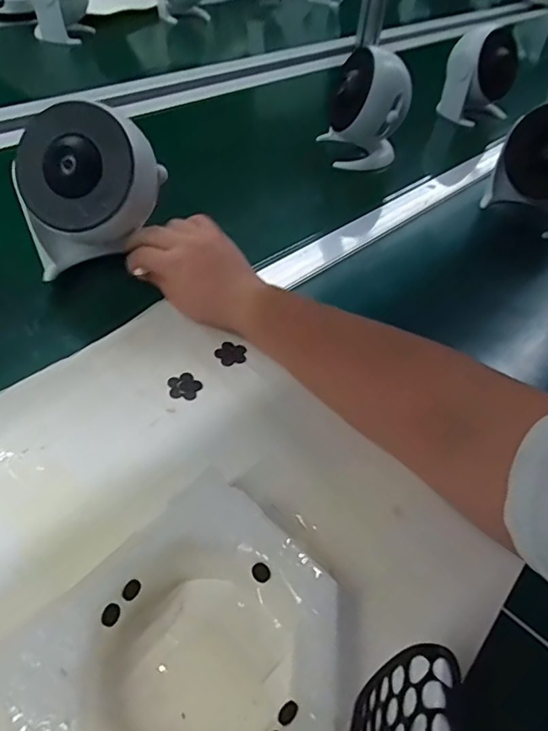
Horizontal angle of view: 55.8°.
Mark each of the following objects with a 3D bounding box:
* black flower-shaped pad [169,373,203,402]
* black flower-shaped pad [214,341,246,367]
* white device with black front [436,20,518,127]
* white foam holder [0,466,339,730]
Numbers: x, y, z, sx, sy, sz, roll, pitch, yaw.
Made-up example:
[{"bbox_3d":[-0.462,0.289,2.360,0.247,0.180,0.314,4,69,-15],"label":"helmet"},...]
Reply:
[{"bbox_3d":[-0.071,0.016,0.409,0.025,0.004,0.025,21,47,13],"label":"black flower-shaped pad"},{"bbox_3d":[-0.036,-0.010,0.435,0.026,0.004,0.026,28,49,19],"label":"black flower-shaped pad"},{"bbox_3d":[0.349,-0.494,0.881,0.110,0.130,0.127,18,46,10],"label":"white device with black front"},{"bbox_3d":[-0.031,0.144,0.258,0.159,0.038,0.149,-33,57,-32],"label":"white foam holder"}]

